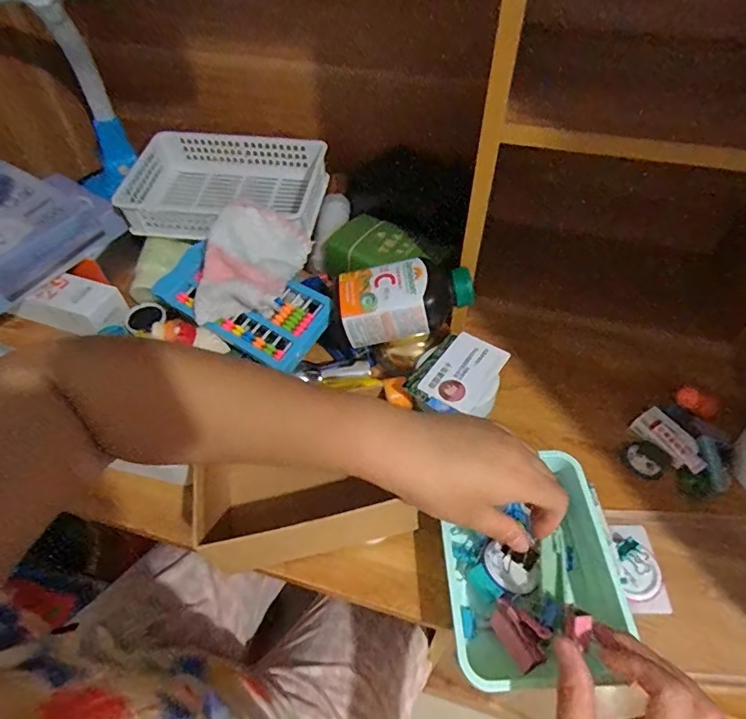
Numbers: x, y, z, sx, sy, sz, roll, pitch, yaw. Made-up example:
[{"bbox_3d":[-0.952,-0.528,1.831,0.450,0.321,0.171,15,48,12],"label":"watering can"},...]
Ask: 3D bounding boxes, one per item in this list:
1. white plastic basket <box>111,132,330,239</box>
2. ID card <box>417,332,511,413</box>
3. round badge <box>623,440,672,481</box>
[{"bbox_3d":[-0.185,-0.218,0.623,0.238,0.055,0.157,6,52,5],"label":"white plastic basket"},{"bbox_3d":[0.087,0.010,0.463,0.053,0.004,0.085,30,58,23],"label":"ID card"},{"bbox_3d":[0.263,0.096,0.469,0.034,0.010,0.038,-36,59,-24],"label":"round badge"}]

